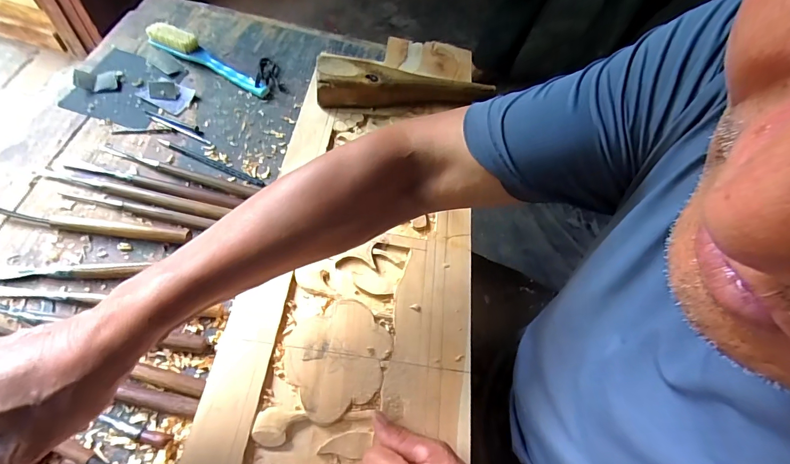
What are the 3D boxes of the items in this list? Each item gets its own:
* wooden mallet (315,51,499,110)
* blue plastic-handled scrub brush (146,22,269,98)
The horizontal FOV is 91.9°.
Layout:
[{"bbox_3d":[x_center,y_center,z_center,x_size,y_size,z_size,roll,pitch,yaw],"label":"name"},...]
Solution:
[{"bbox_3d":[0.020,-0.219,0.571,0.269,0.049,0.059,-1,60,-11],"label":"wooden mallet"},{"bbox_3d":[-0.302,-0.279,0.617,0.214,0.033,0.033,29,62,-1],"label":"blue plastic-handled scrub brush"}]

